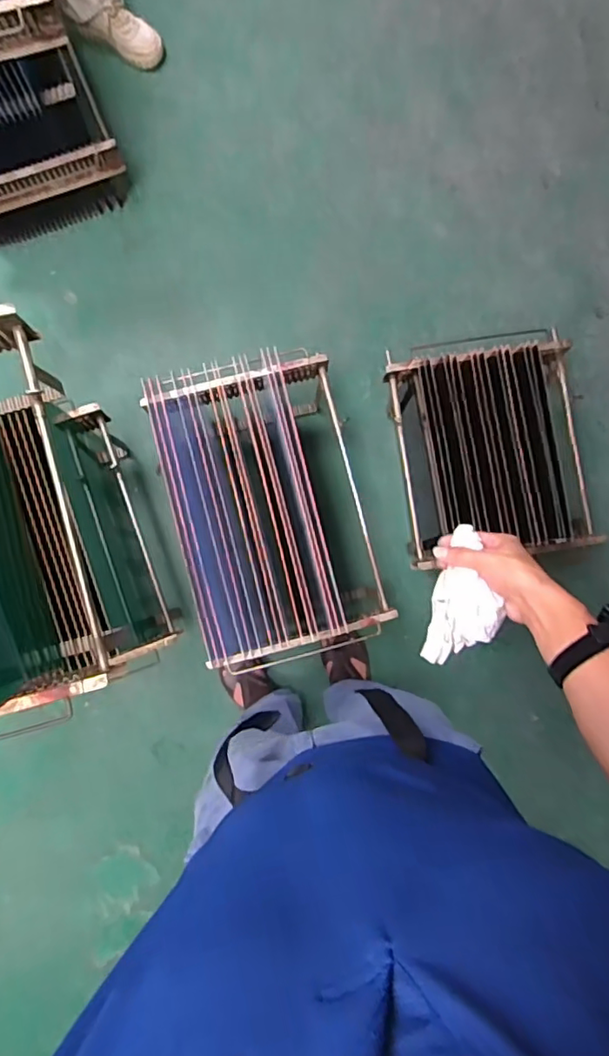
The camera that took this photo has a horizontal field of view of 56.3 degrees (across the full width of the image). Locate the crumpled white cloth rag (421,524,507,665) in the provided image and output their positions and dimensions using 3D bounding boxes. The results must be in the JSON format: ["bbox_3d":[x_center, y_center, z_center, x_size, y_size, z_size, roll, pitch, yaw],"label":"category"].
[{"bbox_3d":[0.178,0.074,0.625,0.065,0.053,0.154,8,85,-1],"label":"crumpled white cloth rag"}]

